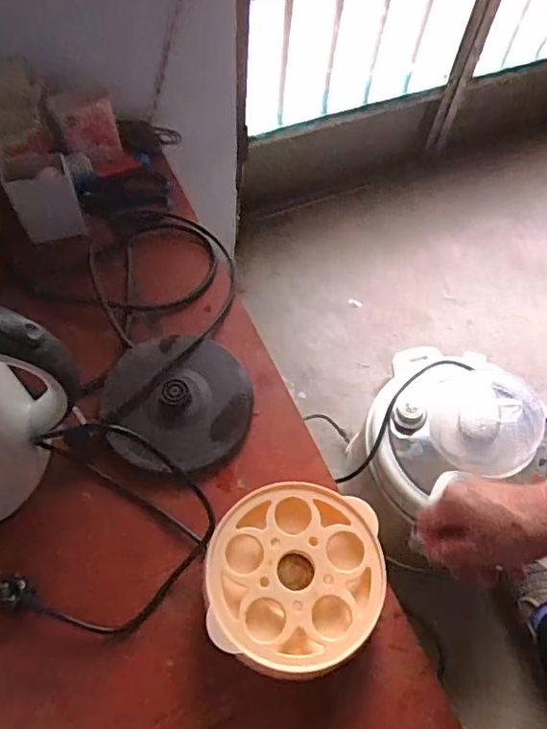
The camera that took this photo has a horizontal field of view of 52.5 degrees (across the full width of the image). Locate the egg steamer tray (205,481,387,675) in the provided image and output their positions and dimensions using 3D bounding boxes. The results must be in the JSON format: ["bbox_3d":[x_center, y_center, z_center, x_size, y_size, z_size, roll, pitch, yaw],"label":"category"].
[{"bbox_3d":[0.017,0.170,0.452,0.136,0.040,0.137,7,59,0],"label":"egg steamer tray"}]

